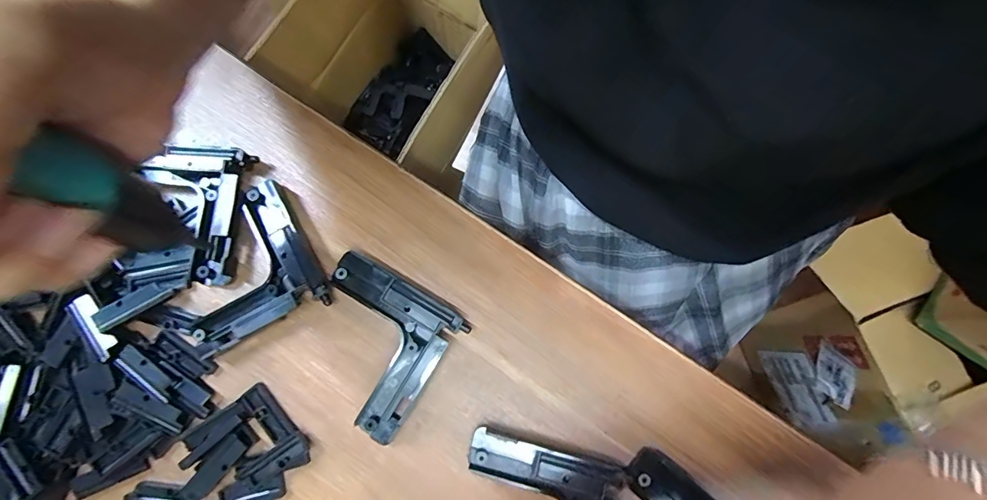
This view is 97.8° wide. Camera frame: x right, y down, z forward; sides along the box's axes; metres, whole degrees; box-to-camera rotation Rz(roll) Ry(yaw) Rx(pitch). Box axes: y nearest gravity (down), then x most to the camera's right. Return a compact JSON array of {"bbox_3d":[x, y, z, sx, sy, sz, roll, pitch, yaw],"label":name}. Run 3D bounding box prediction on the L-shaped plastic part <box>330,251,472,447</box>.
[{"bbox_3d":[-0.064,0.047,0.224,0.077,0.015,0.073,35,82,6],"label":"L-shaped plastic part"}]

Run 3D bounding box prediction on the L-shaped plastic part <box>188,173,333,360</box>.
[{"bbox_3d":[-0.135,0.006,0.230,0.072,0.015,0.079,-24,81,-4],"label":"L-shaped plastic part"}]

